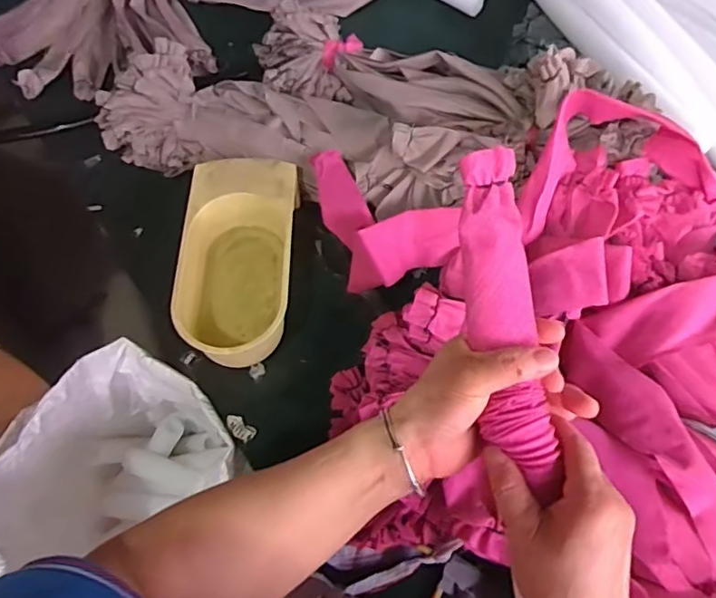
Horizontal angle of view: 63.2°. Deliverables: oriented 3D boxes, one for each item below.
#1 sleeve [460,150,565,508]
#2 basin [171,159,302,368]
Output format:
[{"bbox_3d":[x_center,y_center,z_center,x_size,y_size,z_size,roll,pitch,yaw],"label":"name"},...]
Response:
[{"bbox_3d":[0.099,0.009,0.390,0.047,0.028,0.228,-6,80,-3],"label":"sleeve"},{"bbox_3d":[-0.158,-0.048,0.790,0.140,0.089,0.286,1,63,1],"label":"basin"}]

